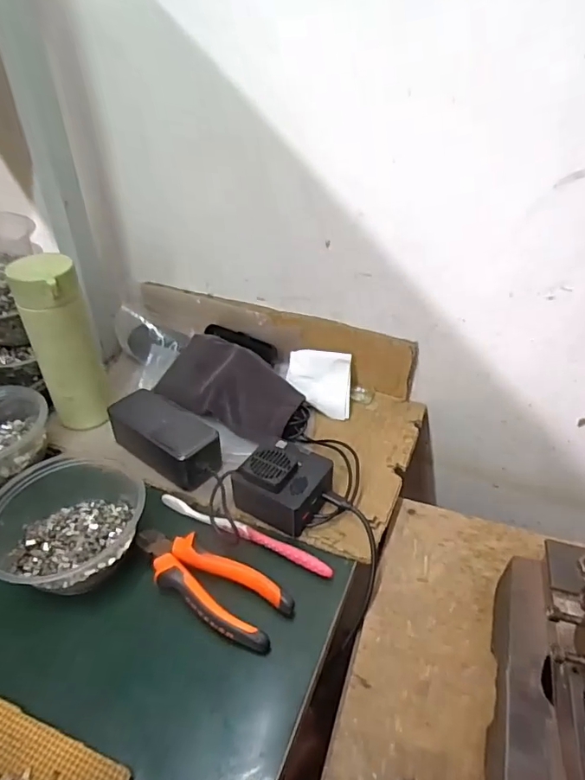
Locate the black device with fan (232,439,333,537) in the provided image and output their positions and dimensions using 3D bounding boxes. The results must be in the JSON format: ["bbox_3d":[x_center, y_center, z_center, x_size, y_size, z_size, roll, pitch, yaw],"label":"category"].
[{"bbox_3d":[-0.012,0.089,0.486,0.086,0.053,0.078,22,45,25],"label":"black device with fan"}]

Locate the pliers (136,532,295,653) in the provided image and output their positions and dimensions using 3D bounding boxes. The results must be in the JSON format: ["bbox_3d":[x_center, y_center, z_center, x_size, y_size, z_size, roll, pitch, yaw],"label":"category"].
[{"bbox_3d":[-0.076,0.163,0.430,0.154,0.020,0.054,24,45,26],"label":"pliers"}]

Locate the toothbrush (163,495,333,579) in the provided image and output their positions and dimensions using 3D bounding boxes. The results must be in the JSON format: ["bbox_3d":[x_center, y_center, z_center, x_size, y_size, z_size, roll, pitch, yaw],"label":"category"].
[{"bbox_3d":[-0.048,0.132,0.467,0.183,0.010,0.016,18,43,21],"label":"toothbrush"}]

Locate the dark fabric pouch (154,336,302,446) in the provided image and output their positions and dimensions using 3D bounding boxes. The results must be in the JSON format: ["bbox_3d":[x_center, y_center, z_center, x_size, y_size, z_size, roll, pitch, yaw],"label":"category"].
[{"bbox_3d":[-0.076,-0.002,0.588,0.186,0.070,0.081,25,46,28],"label":"dark fabric pouch"}]

